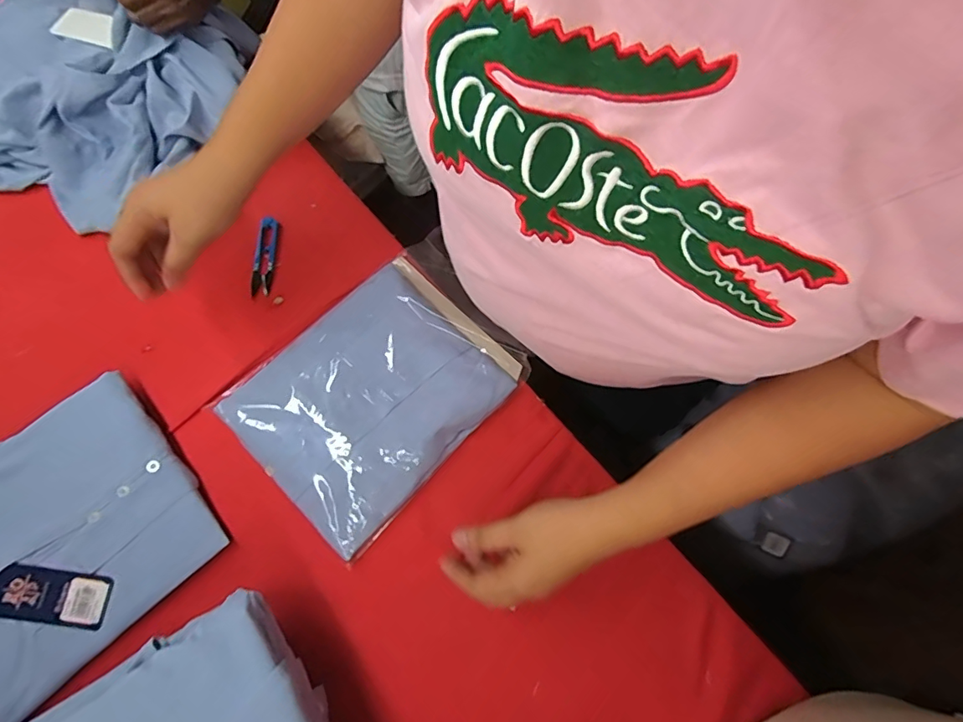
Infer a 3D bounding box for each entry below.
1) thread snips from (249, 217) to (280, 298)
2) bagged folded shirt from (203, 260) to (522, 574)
[{"bbox_3d":[-0.256,-0.124,0.570,0.026,0.009,0.099,1,74,0],"label":"thread snips"},{"bbox_3d":[-0.114,0.027,0.507,0.212,0.042,0.262,43,78,11],"label":"bagged folded shirt"}]

